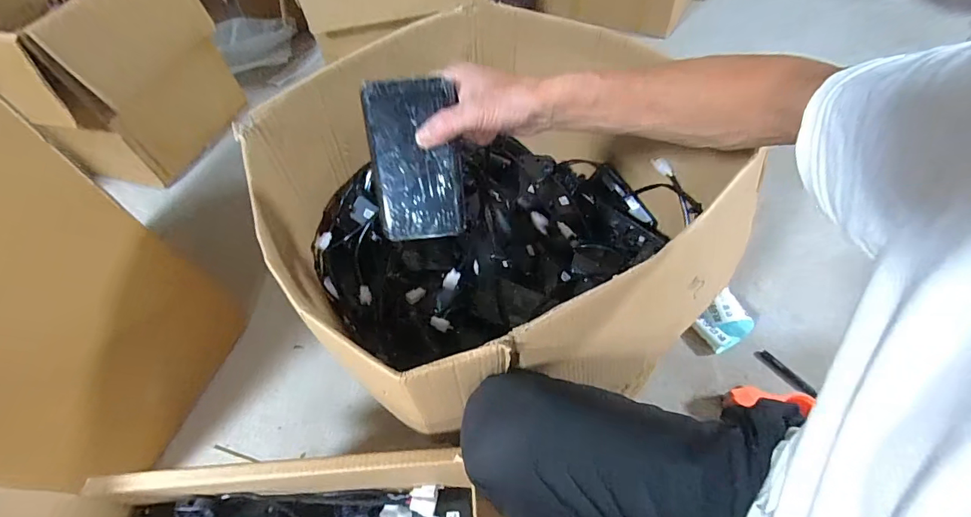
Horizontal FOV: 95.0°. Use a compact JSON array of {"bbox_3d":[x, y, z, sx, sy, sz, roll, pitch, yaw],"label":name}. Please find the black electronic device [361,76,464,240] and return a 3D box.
[{"bbox_3d":[-0.073,-0.100,0.460,0.088,0.160,0.010,-5,23,-4],"label":"black electronic device"}]

